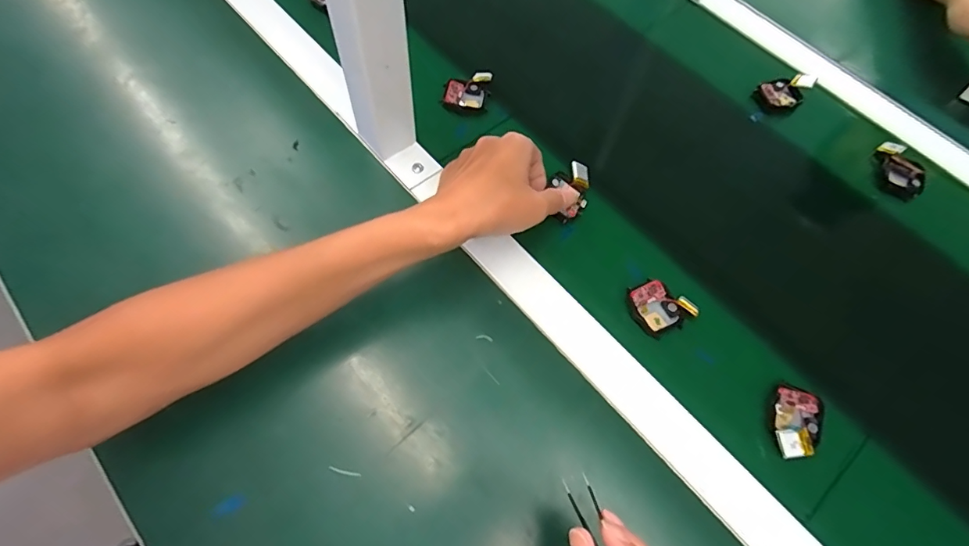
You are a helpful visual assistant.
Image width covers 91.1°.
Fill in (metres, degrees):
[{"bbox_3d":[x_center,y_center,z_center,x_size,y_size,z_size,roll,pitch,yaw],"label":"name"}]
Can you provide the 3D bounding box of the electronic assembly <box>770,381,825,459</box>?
[{"bbox_3d":[0.238,0.116,0.362,0.039,0.015,0.056,26,67,10],"label":"electronic assembly"}]

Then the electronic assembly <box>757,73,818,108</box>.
[{"bbox_3d":[0.323,-0.196,0.514,0.042,0.026,0.047,38,70,15],"label":"electronic assembly"}]

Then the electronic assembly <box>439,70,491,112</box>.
[{"bbox_3d":[-0.018,-0.188,0.489,0.044,0.015,0.050,9,65,2],"label":"electronic assembly"}]

